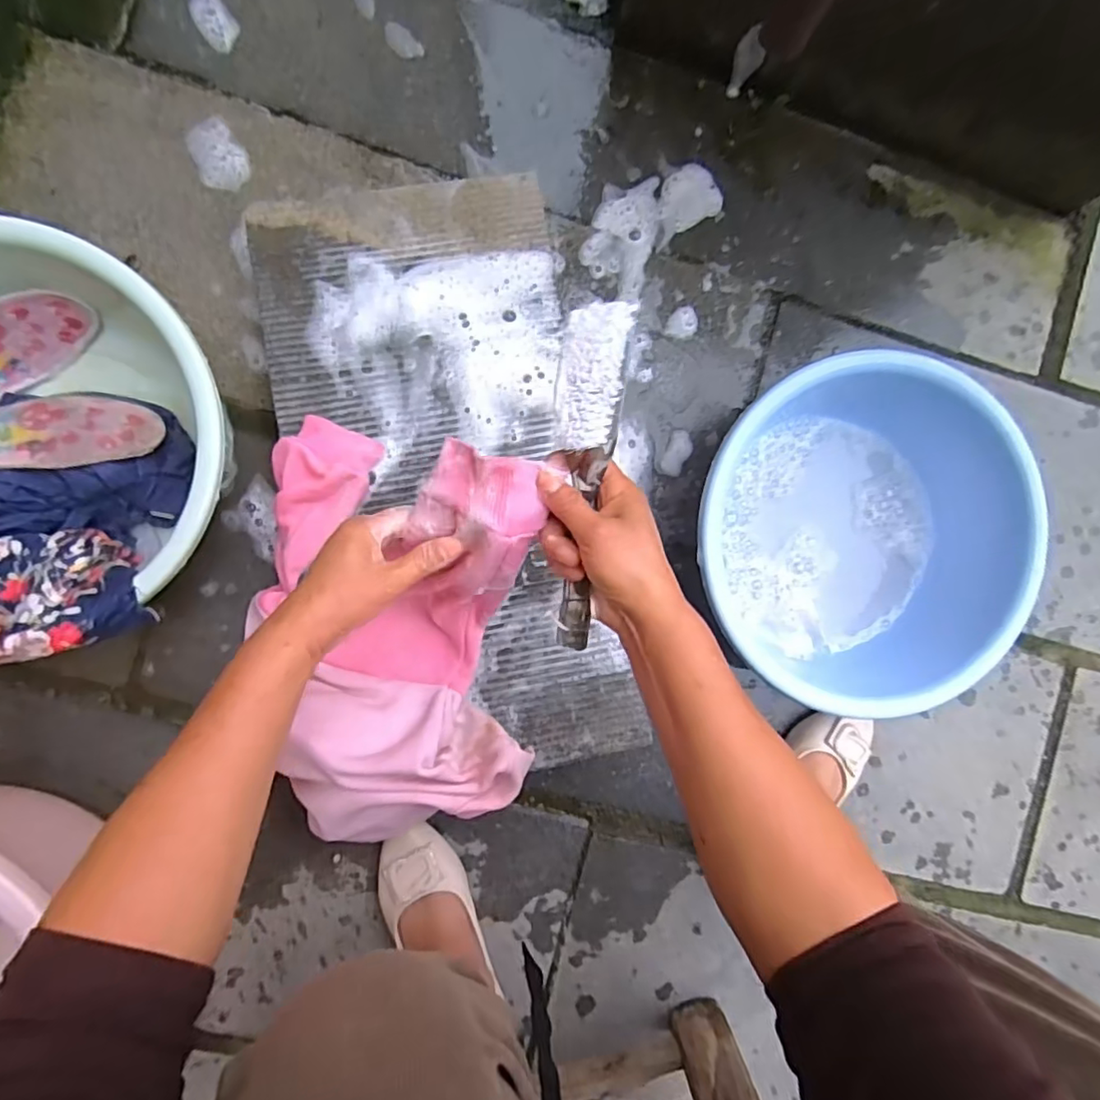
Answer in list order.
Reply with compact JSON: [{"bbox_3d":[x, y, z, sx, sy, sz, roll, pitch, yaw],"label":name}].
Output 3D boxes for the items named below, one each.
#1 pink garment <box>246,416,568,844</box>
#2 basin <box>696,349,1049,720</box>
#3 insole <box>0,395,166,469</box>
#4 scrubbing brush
[{"bbox_3d":[-0.115,0.063,0.467,0.219,0.190,0.364,-9,91,-6],"label":"pink garment"},{"bbox_3d":[0.319,-0.018,0.619,0.305,0.130,0.335,0,90,-6],"label":"basin"},{"bbox_3d":[-0.472,-0.099,0.514,0.221,0.020,0.083,-9,62,-11],"label":"insole"},{"bbox_3d":[0.023,-0.044,0.389,0.043,0.025,0.228,2,106,-6],"label":"scrubbing brush"}]

